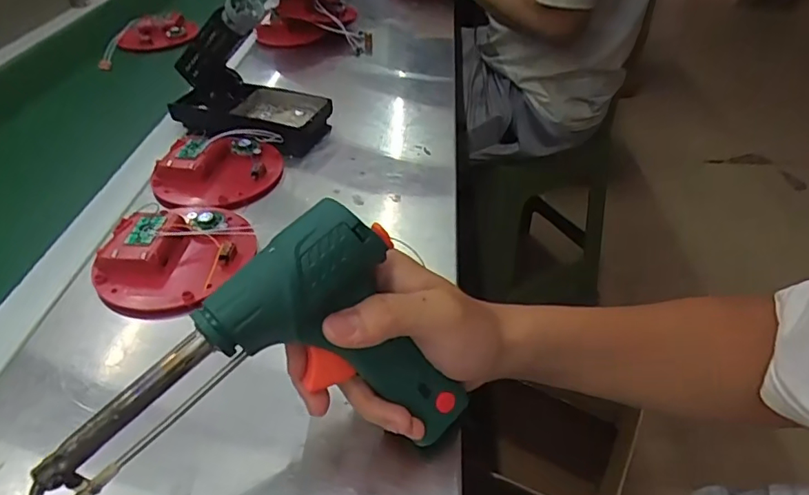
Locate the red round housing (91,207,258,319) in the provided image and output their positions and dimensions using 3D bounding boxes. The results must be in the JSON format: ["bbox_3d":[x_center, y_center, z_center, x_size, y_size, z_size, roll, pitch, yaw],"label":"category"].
[{"bbox_3d":[-0.181,0.002,0.431,0.104,0.026,0.123,19,44,23],"label":"red round housing"}]

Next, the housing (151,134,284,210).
[{"bbox_3d":[-0.182,-0.077,0.523,0.115,0.029,0.103,-3,40,-2],"label":"housing"}]

